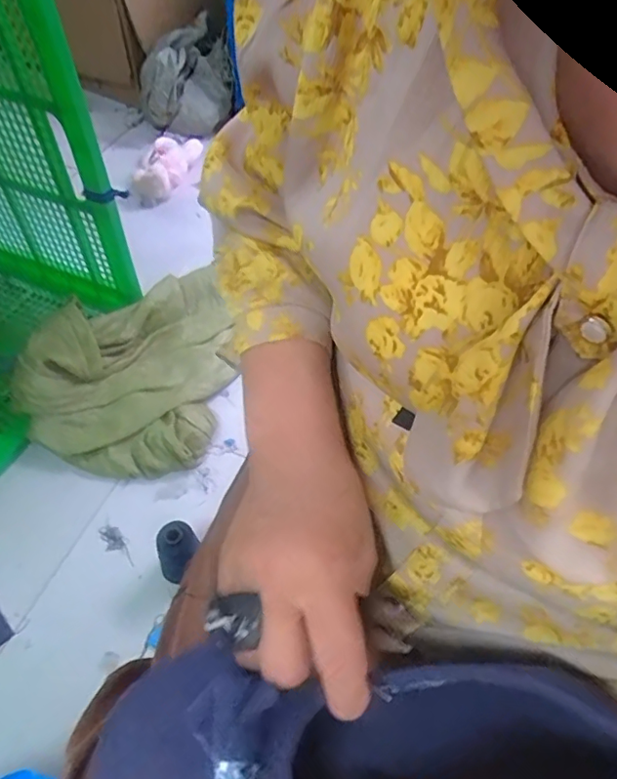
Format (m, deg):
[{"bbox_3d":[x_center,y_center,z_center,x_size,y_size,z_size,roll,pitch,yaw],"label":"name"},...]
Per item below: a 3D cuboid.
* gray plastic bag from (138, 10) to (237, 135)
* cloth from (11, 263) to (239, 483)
[{"bbox_3d":[-0.322,-0.817,1.443,0.244,0.194,0.238,-7,54,-7],"label":"gray plastic bag"},{"bbox_3d":[-0.284,-0.067,1.000,0.325,0.122,0.453,19,55,12],"label":"cloth"}]

